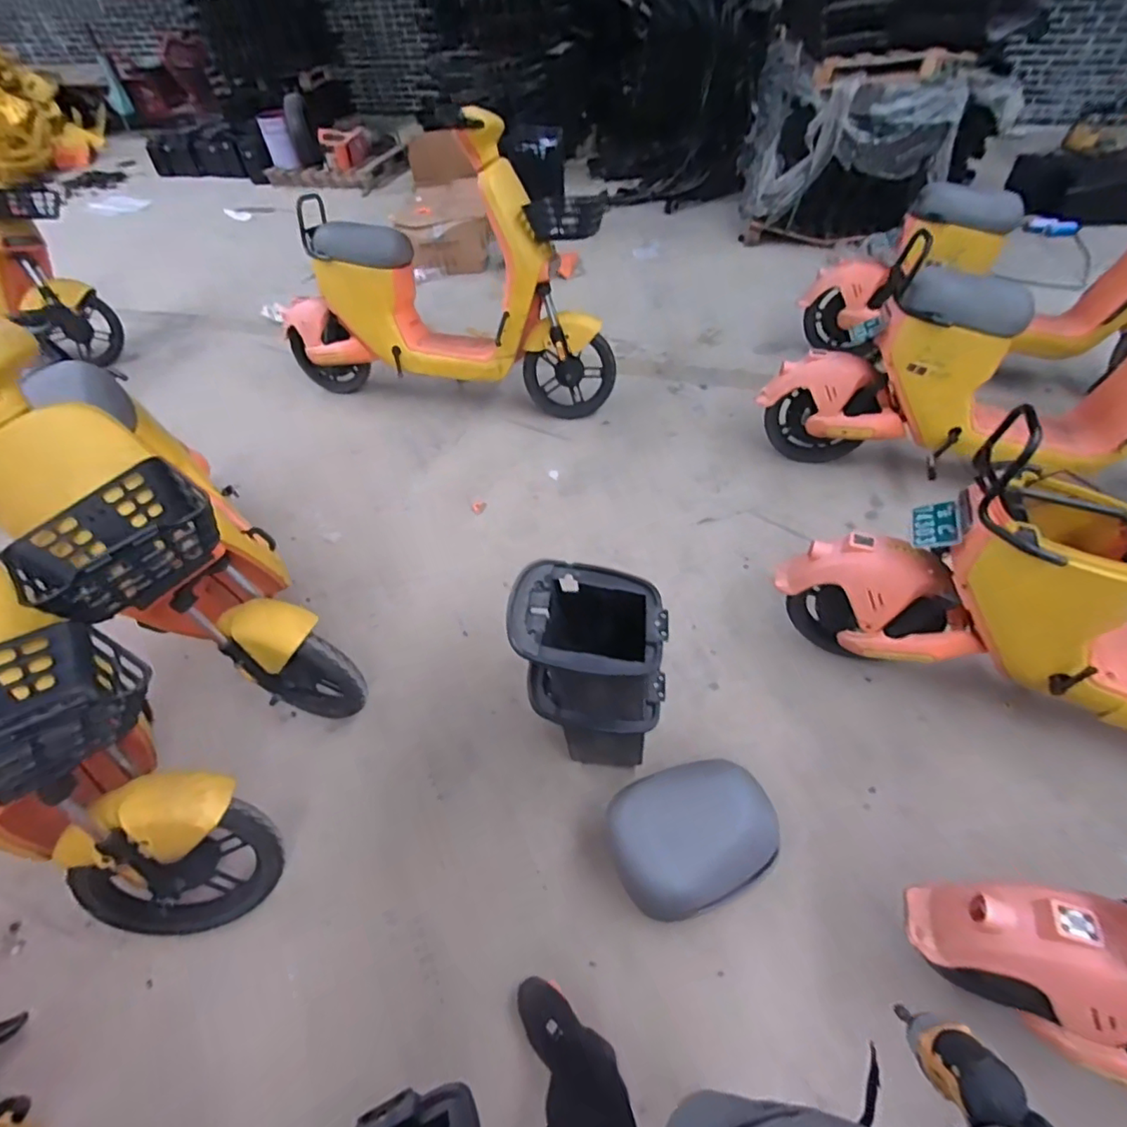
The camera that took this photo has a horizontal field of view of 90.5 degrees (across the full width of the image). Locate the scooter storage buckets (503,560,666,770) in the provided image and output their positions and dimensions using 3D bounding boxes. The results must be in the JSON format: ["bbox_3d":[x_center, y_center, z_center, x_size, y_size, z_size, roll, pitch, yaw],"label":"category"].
[{"bbox_3d":[0.069,0.269,1.309,0.301,0.572,0.225,2,50,4],"label":"scooter storage buckets"}]

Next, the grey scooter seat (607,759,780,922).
[{"bbox_3d":[0.293,0.619,1.278,0.352,0.138,0.267,-16,51,-10],"label":"grey scooter seat"}]

